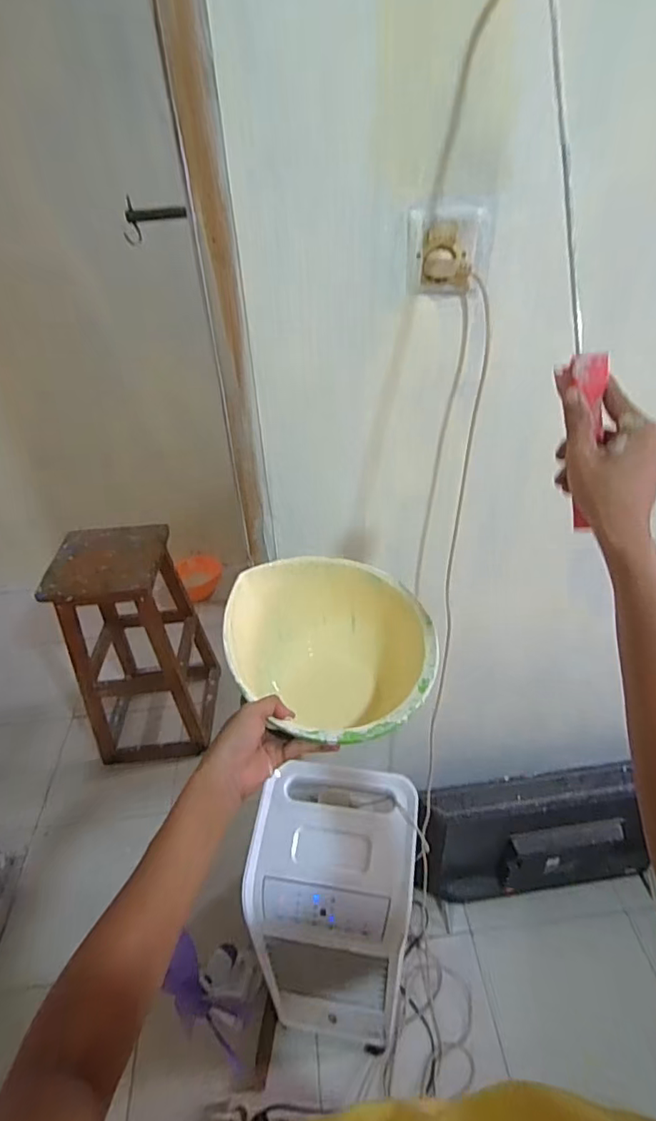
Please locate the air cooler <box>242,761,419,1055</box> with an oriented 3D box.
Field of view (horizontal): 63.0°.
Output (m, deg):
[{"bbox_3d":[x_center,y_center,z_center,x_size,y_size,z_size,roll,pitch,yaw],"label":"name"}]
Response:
[{"bbox_3d":[0.022,0.704,1.028,0.262,0.662,0.277,2,37,7],"label":"air cooler"}]

